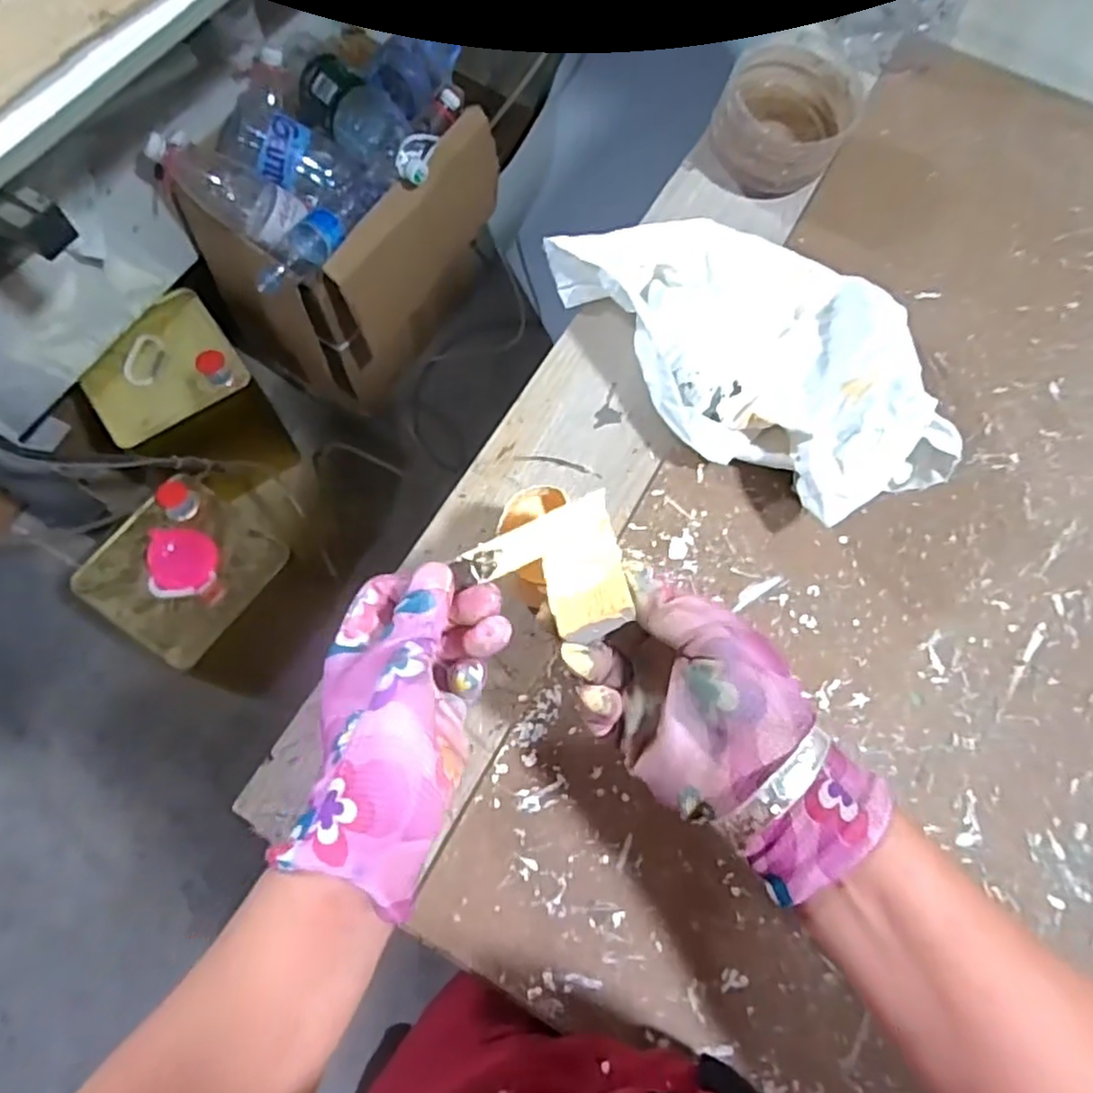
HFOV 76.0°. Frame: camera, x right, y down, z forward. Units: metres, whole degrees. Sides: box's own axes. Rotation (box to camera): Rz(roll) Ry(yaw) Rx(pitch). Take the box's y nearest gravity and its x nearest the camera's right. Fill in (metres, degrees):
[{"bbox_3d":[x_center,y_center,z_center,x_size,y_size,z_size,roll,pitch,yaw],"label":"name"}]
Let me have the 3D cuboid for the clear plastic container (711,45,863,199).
[{"bbox_3d":[0.186,-0.337,0.552,0.097,0.063,0.105,27,71,8],"label":"clear plastic container"}]

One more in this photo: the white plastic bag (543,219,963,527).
[{"bbox_3d":[0.134,-0.135,0.467,0.144,0.078,0.264,-26,72,-11],"label":"white plastic bag"}]

